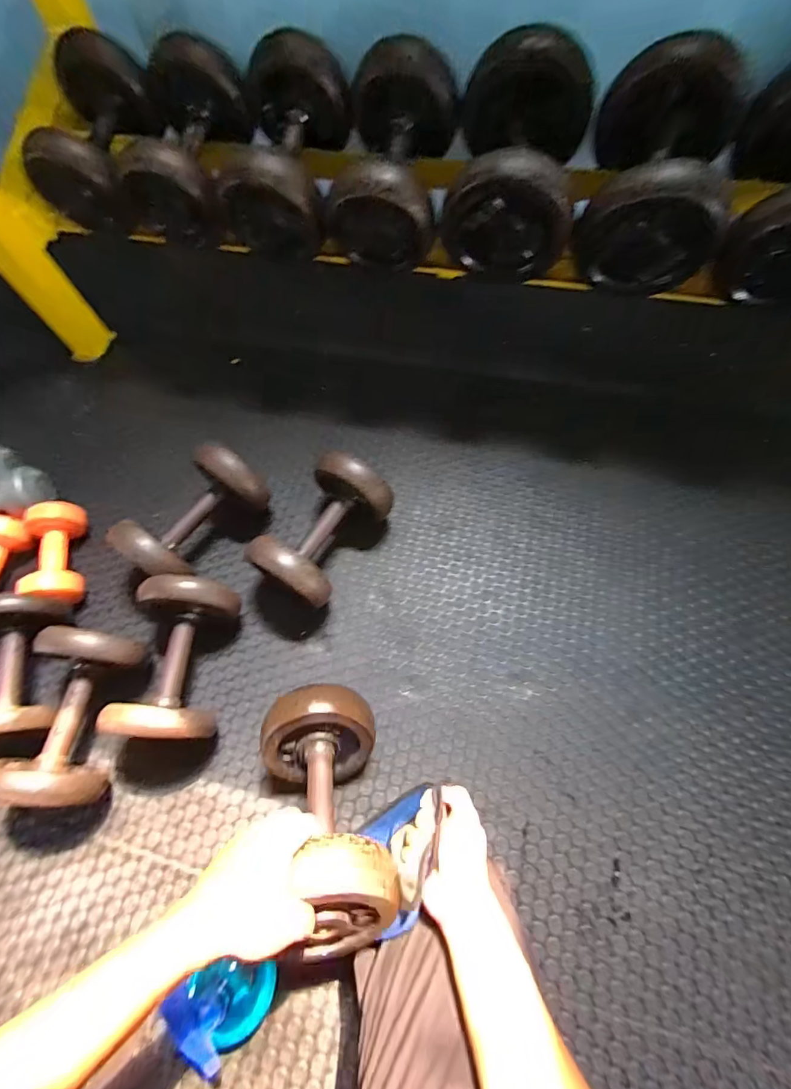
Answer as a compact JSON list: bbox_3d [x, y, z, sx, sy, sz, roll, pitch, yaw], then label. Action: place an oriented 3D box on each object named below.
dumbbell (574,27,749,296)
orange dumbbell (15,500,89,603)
[{"bbox_3d":[0.340,-0.485,0.572,0.169,0.144,0.225,8,89,6],"label":"dumbbell"},{"bbox_3d":[-0.568,0.011,0.737,0.076,0.070,0.179,-13,67,-3],"label":"orange dumbbell"}]

